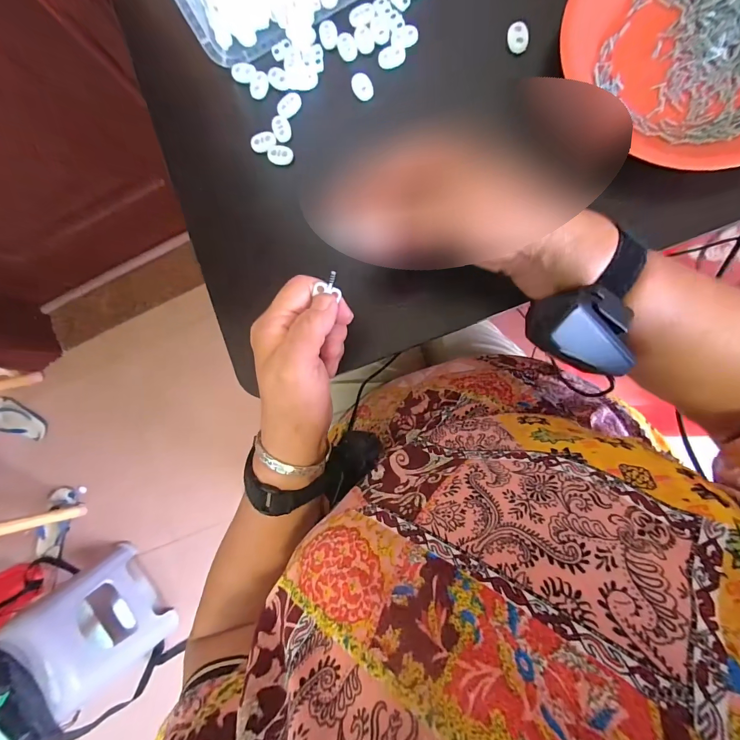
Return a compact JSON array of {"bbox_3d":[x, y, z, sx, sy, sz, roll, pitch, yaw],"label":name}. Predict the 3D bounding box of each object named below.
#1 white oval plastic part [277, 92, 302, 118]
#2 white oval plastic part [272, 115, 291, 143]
[{"bbox_3d":[-0.071,-0.232,0.321,0.018,0.005,0.024,34,92,7],"label":"white oval plastic part"},{"bbox_3d":[-0.078,-0.213,0.322,0.015,0.006,0.021,-16,86,6],"label":"white oval plastic part"}]

